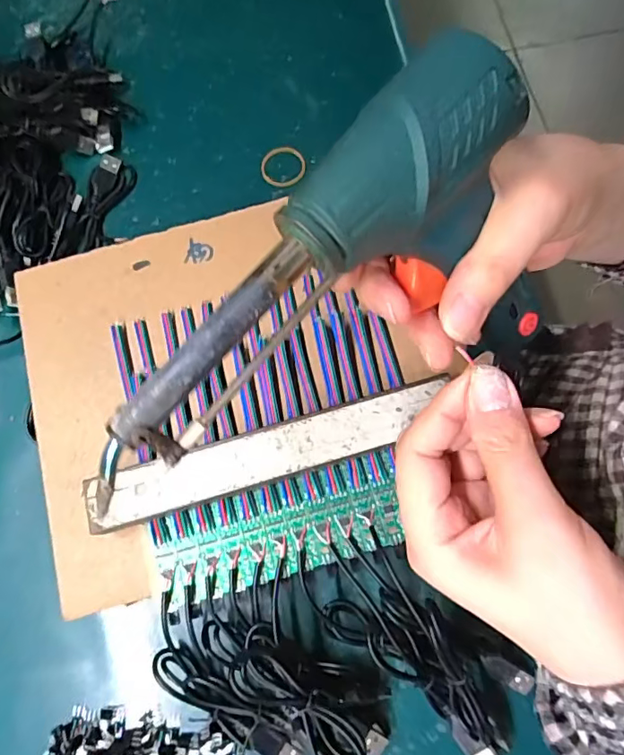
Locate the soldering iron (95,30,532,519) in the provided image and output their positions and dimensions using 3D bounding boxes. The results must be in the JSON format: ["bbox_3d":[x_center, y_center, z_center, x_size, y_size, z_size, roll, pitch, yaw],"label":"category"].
[{"bbox_3d":[0.001,-0.031,0.168,0.172,0.057,0.044,-43,78,-11],"label":"soldering iron"}]

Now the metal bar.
[{"bbox_3d":[-0.022,0.041,0.267,0.184,0.025,0.027,-16,75,-4],"label":"metal bar"}]

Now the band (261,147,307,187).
[{"bbox_3d":[-0.021,-0.153,0.367,0.031,0.004,0.033,0,74,0],"label":"band"}]

